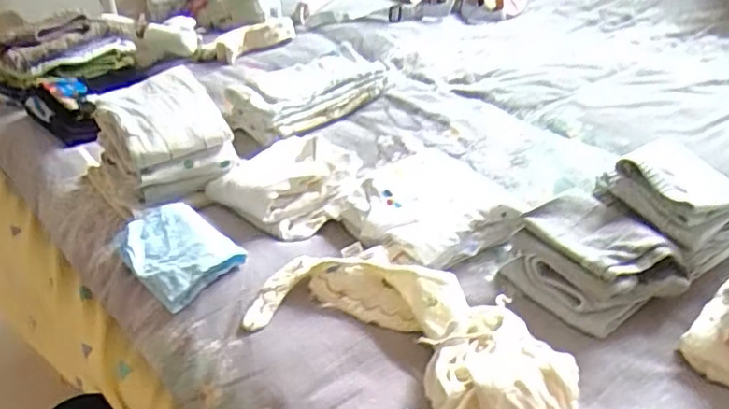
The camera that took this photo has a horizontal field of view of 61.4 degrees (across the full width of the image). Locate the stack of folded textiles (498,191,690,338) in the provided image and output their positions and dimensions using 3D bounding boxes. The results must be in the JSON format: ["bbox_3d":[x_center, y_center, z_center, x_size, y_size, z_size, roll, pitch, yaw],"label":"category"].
[{"bbox_3d":[0.225,0.055,0.603,0.135,0.065,0.131,-23,41,-24],"label":"stack of folded textiles"}]

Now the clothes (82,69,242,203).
[{"bbox_3d":[-0.228,-0.087,0.707,0.129,0.099,0.123,-22,40,-23],"label":"clothes"}]

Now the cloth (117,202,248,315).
[{"bbox_3d":[-0.192,0.047,0.627,0.085,0.032,0.133,-29,43,-29],"label":"cloth"}]

